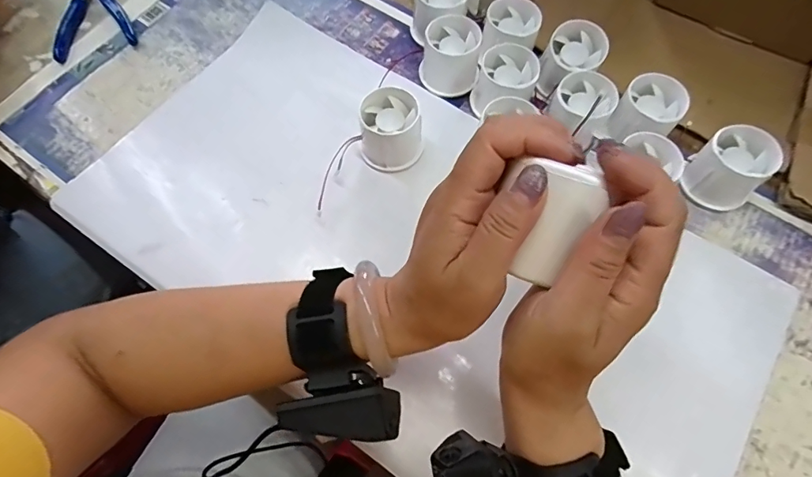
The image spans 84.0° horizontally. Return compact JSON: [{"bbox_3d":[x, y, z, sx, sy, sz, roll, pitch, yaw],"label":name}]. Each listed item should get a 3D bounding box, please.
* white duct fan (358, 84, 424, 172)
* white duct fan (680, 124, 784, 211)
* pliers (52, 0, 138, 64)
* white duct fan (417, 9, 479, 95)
[{"bbox_3d":[-0.014,-0.096,0.395,0.054,0.043,0.058,-6,67,-3],"label":"white duct fan"},{"bbox_3d":[0.272,-0.057,0.379,0.054,0.045,0.054,0,67,0],"label":"white duct fan"},{"bbox_3d":[-0.333,-0.237,0.476,0.078,0.014,0.105,-19,68,-8],"label":"pliers"},{"bbox_3d":[0.042,-0.172,0.427,0.053,0.048,0.055,7,67,3],"label":"white duct fan"}]

